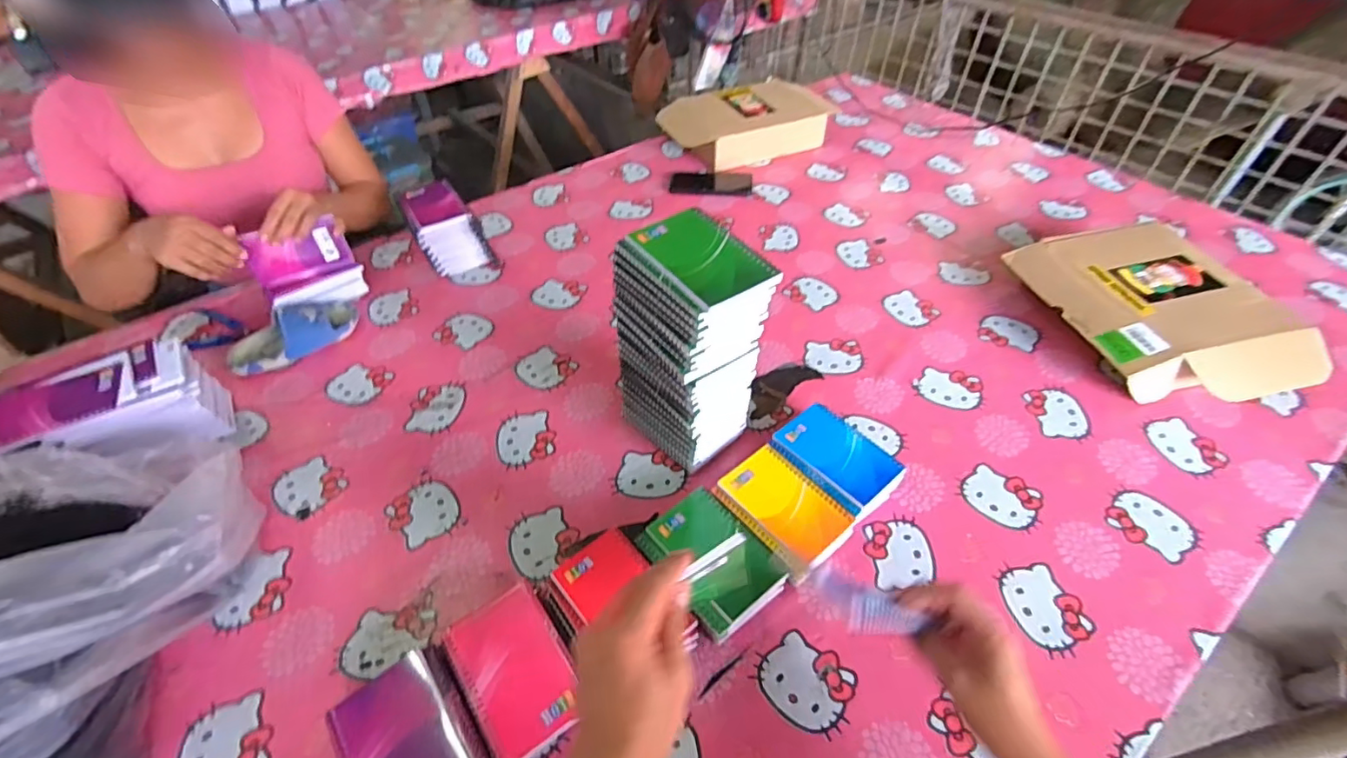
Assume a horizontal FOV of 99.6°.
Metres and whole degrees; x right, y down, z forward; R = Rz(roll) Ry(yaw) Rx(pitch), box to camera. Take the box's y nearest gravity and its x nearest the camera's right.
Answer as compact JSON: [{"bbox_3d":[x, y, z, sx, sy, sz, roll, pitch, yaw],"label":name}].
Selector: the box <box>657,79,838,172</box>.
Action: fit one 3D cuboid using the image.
[{"bbox_3d":[0.166,-0.558,1.245,0.347,0.089,0.211,-22,50,-17],"label":"box"}]

